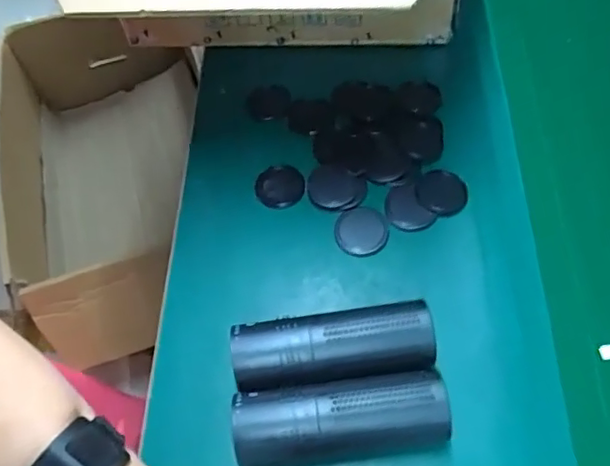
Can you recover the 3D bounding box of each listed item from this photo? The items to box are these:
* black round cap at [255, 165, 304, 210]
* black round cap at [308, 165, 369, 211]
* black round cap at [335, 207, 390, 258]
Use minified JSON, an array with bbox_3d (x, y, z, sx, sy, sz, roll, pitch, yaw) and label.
[{"bbox_3d":[-0.026,-0.049,0.604,0.048,0.007,0.049,-2,59,3],"label":"black round cap"},{"bbox_3d":[0.031,-0.045,0.598,0.056,0.007,0.049,28,65,20],"label":"black round cap"},{"bbox_3d":[0.056,-0.001,0.583,0.051,0.008,0.050,-2,59,3],"label":"black round cap"}]

